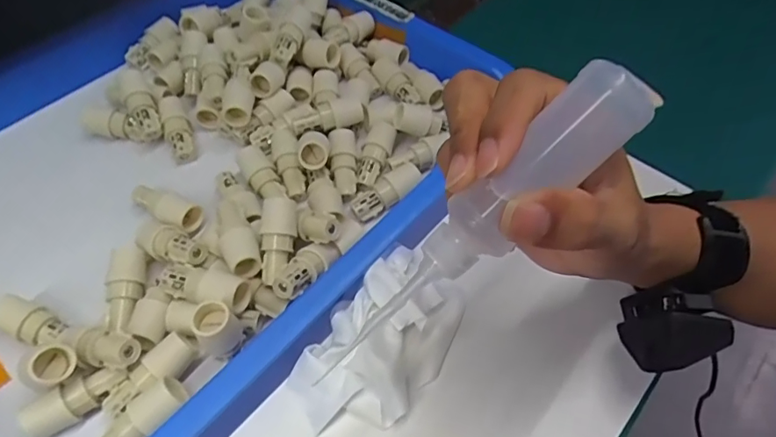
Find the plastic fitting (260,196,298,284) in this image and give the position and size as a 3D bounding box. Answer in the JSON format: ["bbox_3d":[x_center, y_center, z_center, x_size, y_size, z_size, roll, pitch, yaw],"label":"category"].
[{"bbox_3d":[-0.069,0.013,0.310,0.020,0.017,0.053,3,74,3],"label":"plastic fitting"}]

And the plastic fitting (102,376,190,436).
[{"bbox_3d":[-0.133,0.110,0.266,0.053,0.022,0.019,-44,64,-11],"label":"plastic fitting"}]

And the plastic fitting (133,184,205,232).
[{"bbox_3d":[-0.153,-0.006,0.353,0.051,0.023,0.021,28,59,19],"label":"plastic fitting"}]

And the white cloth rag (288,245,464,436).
[{"bbox_3d":[-0.003,0.074,0.301,0.067,0.038,0.116,31,60,21],"label":"white cloth rag"}]

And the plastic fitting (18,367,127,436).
[{"bbox_3d":[-0.169,0.100,0.276,0.050,0.020,0.020,-30,60,-19],"label":"plastic fitting"}]

